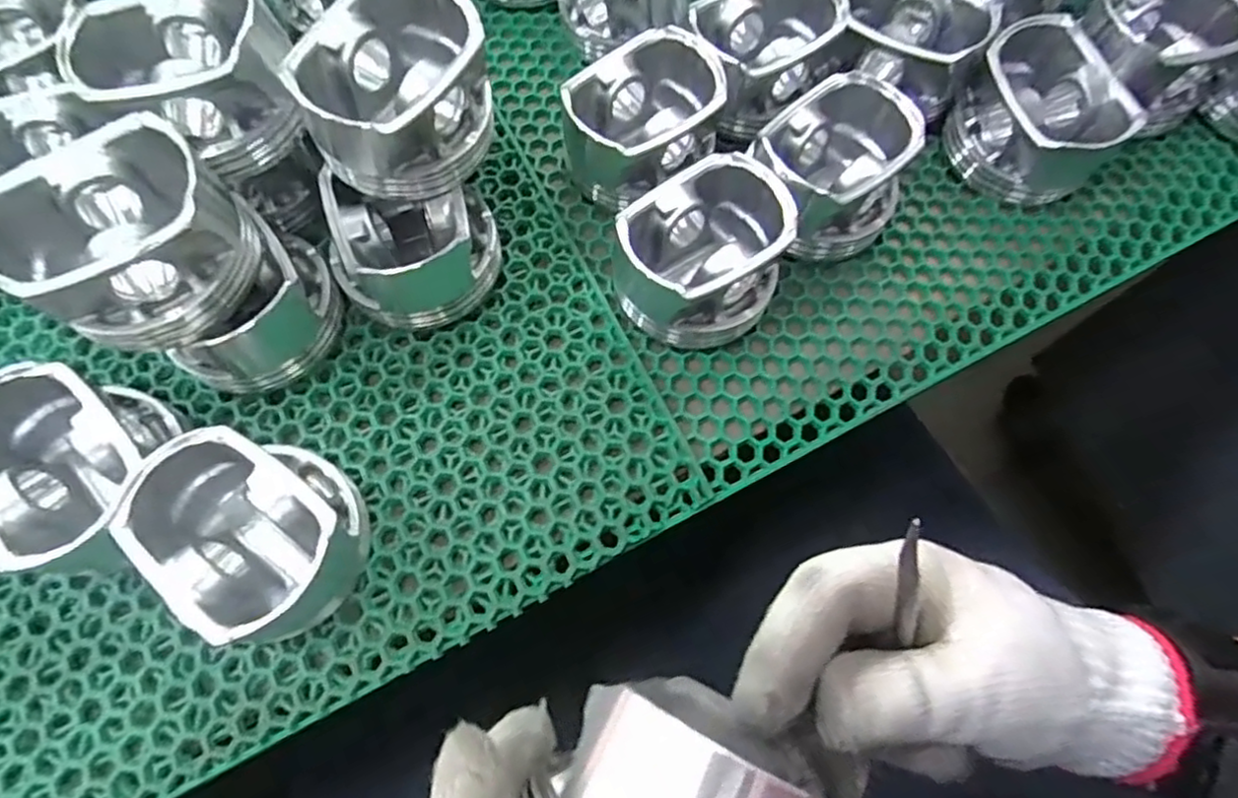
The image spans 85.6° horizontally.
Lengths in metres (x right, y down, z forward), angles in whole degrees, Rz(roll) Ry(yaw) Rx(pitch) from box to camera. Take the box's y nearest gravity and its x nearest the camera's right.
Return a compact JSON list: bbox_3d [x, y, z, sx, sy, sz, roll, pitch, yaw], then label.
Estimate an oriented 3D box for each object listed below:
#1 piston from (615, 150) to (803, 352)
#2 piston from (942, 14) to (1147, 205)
[{"bbox_3d":[0.037,-0.064,0.302,0.074,0.050,0.075,0,69,0],"label":"piston"},{"bbox_3d":[0.211,-0.143,0.337,0.075,0.054,0.075,0,69,0],"label":"piston"}]

